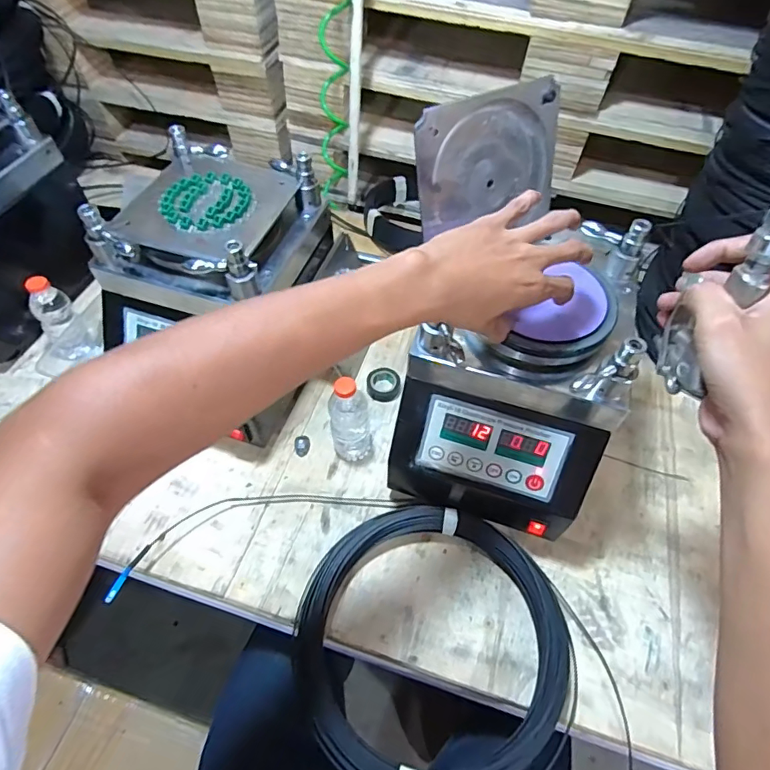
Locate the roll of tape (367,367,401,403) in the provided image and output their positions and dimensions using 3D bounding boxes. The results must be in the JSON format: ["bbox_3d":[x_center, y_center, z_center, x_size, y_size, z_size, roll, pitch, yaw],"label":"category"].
[{"bbox_3d":[-0.002,0.000,0.755,0.052,0.014,0.056,0,56,0],"label":"roll of tape"}]

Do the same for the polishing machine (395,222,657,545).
[{"bbox_3d":[0.147,-0.016,0.572,0.212,0.275,0.262,16,58,10],"label":"polishing machine"}]

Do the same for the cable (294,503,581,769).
[{"bbox_3d":[0.055,0.285,0.537,0.283,0.039,0.303,0,56,0],"label":"cable"}]

